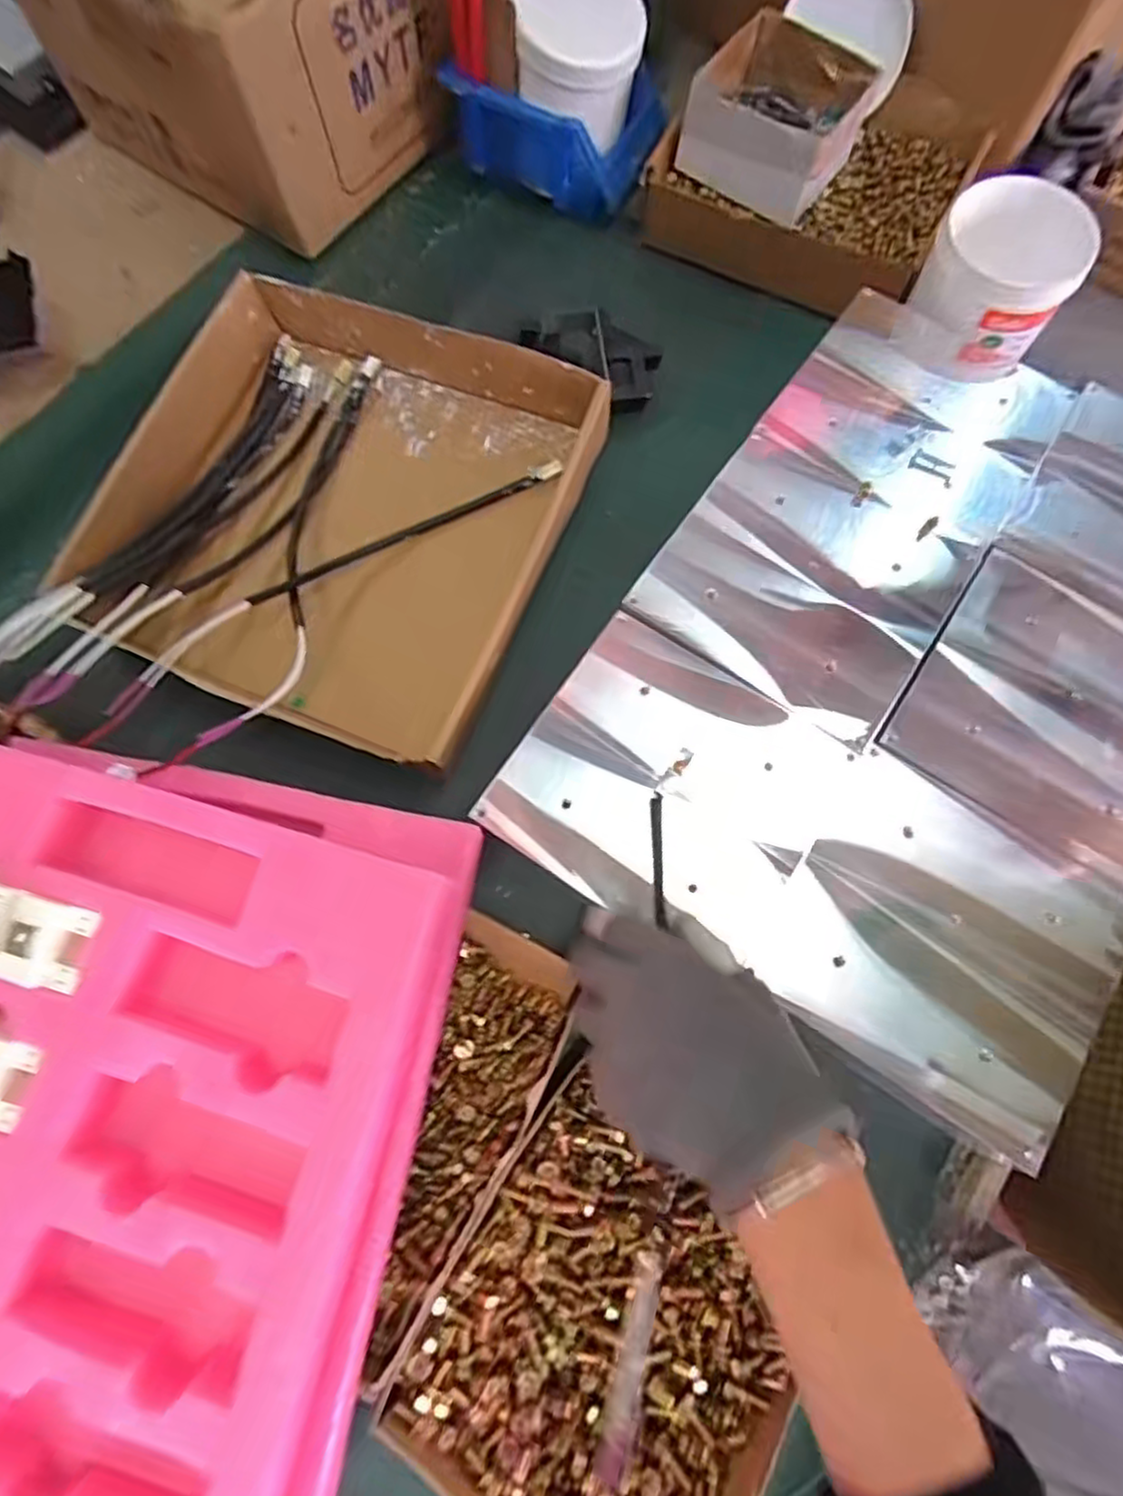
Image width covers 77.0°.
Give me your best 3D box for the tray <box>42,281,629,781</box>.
[{"bbox_3d":[-0.143,-0.150,0.451,0.283,0.063,0.275,25,74,6],"label":"tray"}]

